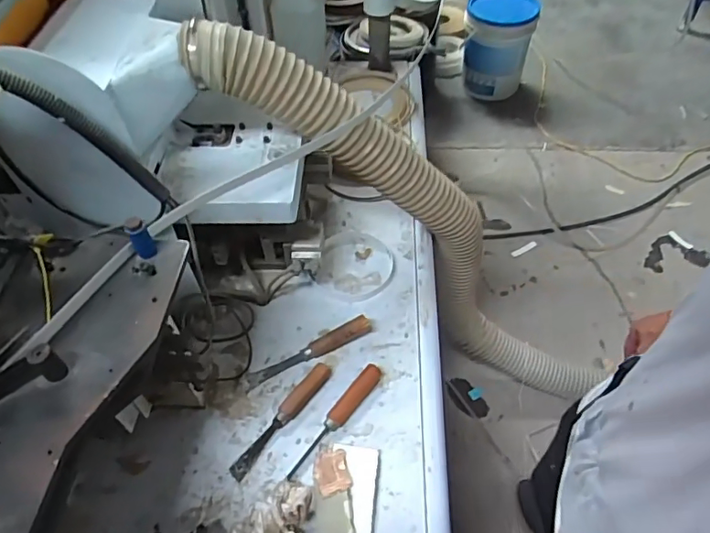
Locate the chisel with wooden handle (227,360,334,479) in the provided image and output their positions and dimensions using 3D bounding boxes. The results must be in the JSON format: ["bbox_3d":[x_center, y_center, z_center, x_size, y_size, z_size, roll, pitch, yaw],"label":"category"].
[{"bbox_3d":[-0.120,0.251,0.887,0.031,0.025,0.234,29,58,24],"label":"chisel with wooden handle"}]

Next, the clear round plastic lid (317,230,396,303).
[{"bbox_3d":[0.003,-0.009,1.094,0.149,0.019,0.183,2,51,5],"label":"clear round plastic lid"}]

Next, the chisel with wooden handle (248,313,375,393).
[{"bbox_3d":[-0.081,0.152,0.954,0.246,0.039,0.033,-23,53,-15],"label":"chisel with wooden handle"}]

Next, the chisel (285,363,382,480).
[{"bbox_3d":[-0.036,0.249,0.877,0.041,0.031,0.225,31,59,25],"label":"chisel"}]

